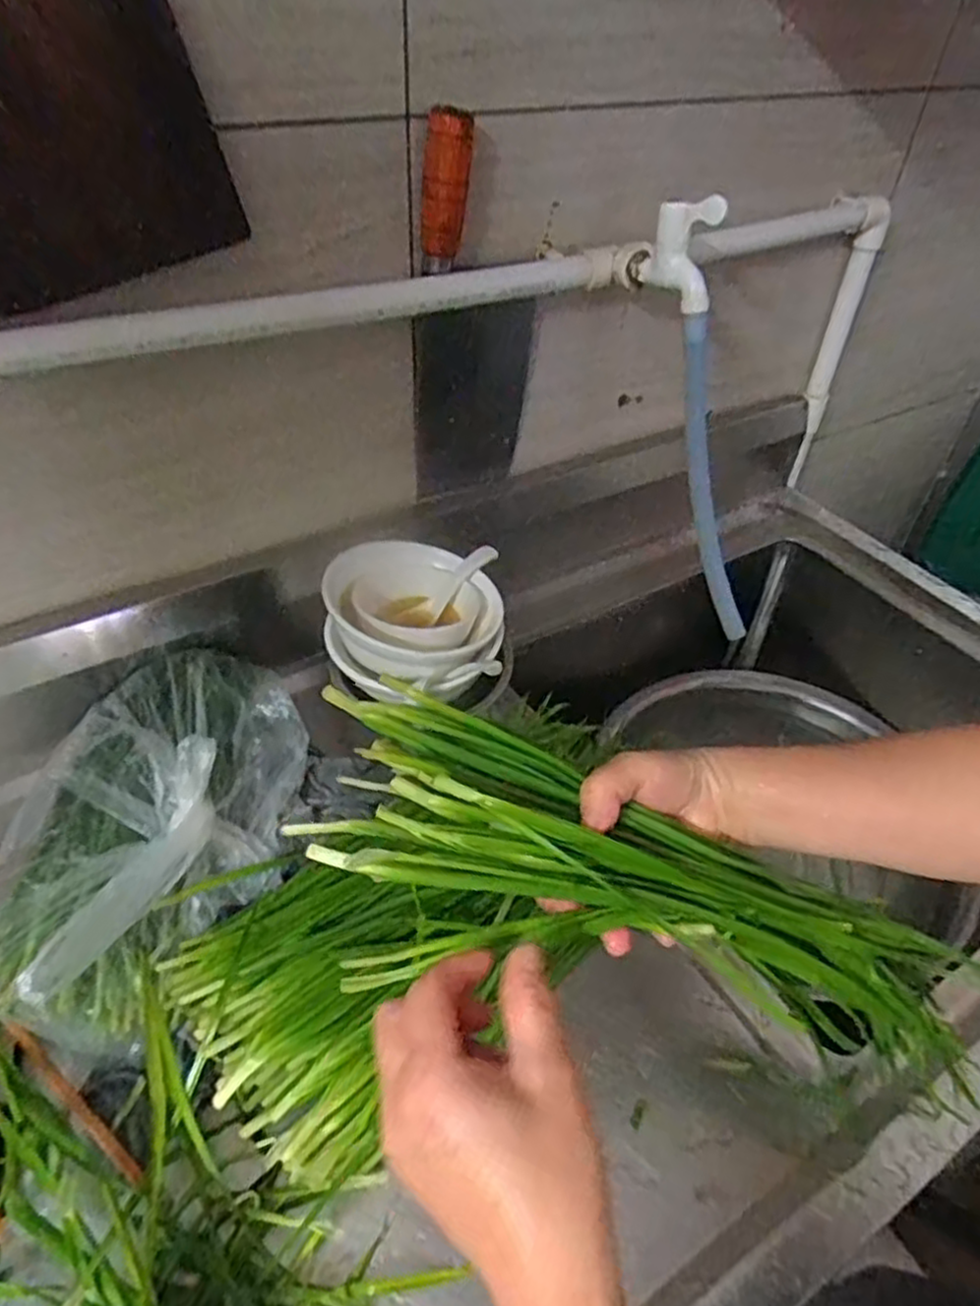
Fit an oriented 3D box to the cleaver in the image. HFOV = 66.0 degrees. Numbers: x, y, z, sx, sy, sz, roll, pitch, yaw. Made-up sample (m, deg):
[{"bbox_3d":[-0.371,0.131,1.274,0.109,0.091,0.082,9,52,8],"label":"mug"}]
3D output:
[{"bbox_3d":[-0.008,-0.281,0.661,0.120,0.317,0.026,-22,56,-21],"label":"cleaver"}]

